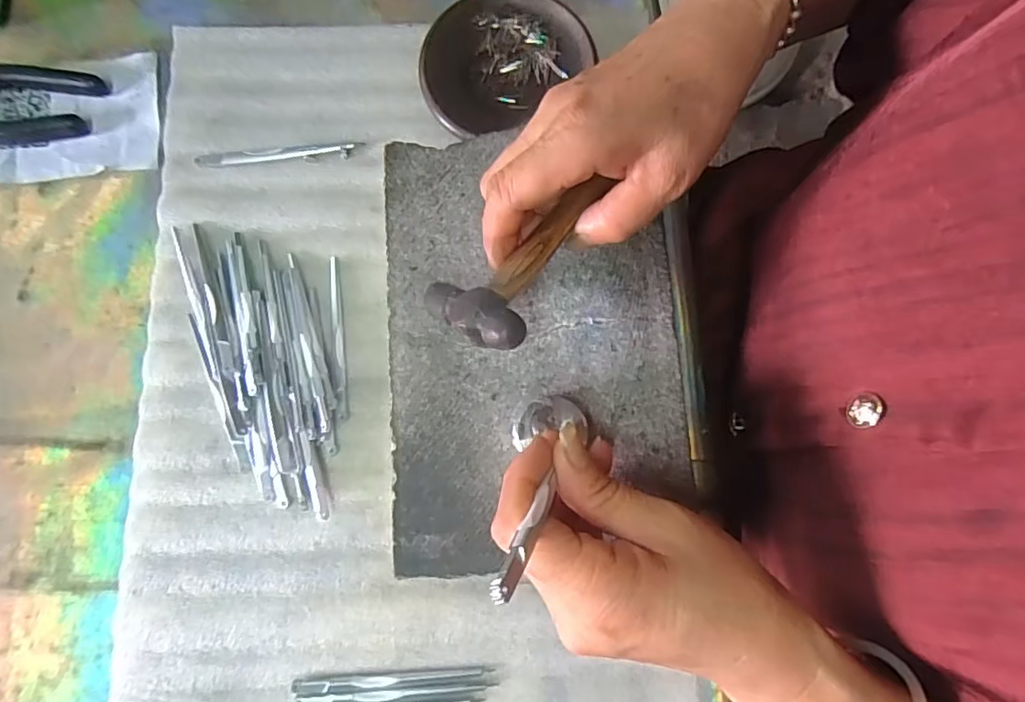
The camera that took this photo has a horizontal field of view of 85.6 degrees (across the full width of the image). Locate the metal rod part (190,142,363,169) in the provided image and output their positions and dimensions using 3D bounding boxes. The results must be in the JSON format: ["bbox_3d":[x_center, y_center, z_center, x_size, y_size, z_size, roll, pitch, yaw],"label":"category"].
[{"bbox_3d":[-0.153,-0.128,0.361,0.105,0.004,0.013,-7,79,-1],"label":"metal rod part"}]

